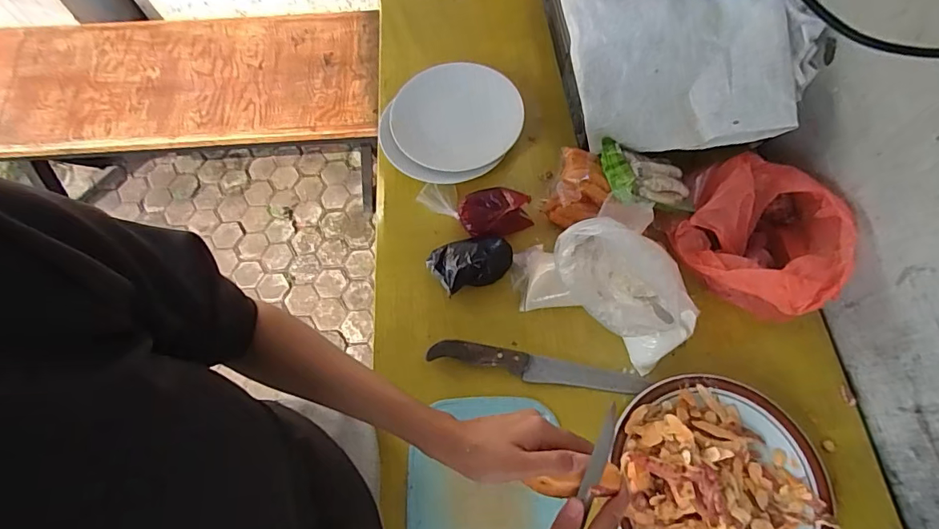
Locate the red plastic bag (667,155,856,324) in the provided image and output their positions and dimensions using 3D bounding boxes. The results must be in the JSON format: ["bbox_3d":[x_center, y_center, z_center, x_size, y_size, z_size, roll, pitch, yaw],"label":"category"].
[{"bbox_3d":[0.379,-0.043,0.636,0.192,0.097,0.177,39,72,18],"label":"red plastic bag"}]

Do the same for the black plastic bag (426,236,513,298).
[{"bbox_3d":[0.004,-0.002,0.648,0.111,0.035,0.072,-10,65,-3],"label":"black plastic bag"}]

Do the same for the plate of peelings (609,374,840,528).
[{"bbox_3d":[0.285,0.251,0.544,0.232,0.048,0.239,-1,65,2],"label":"plate of peelings"}]

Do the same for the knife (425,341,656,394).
[{"bbox_3d":[0.085,0.131,0.607,0.269,0.016,0.032,9,65,6],"label":"knife"}]

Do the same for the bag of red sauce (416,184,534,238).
[{"bbox_3d":[0.008,-0.079,0.678,0.156,0.032,0.078,2,65,3],"label":"bag of red sauce"}]

